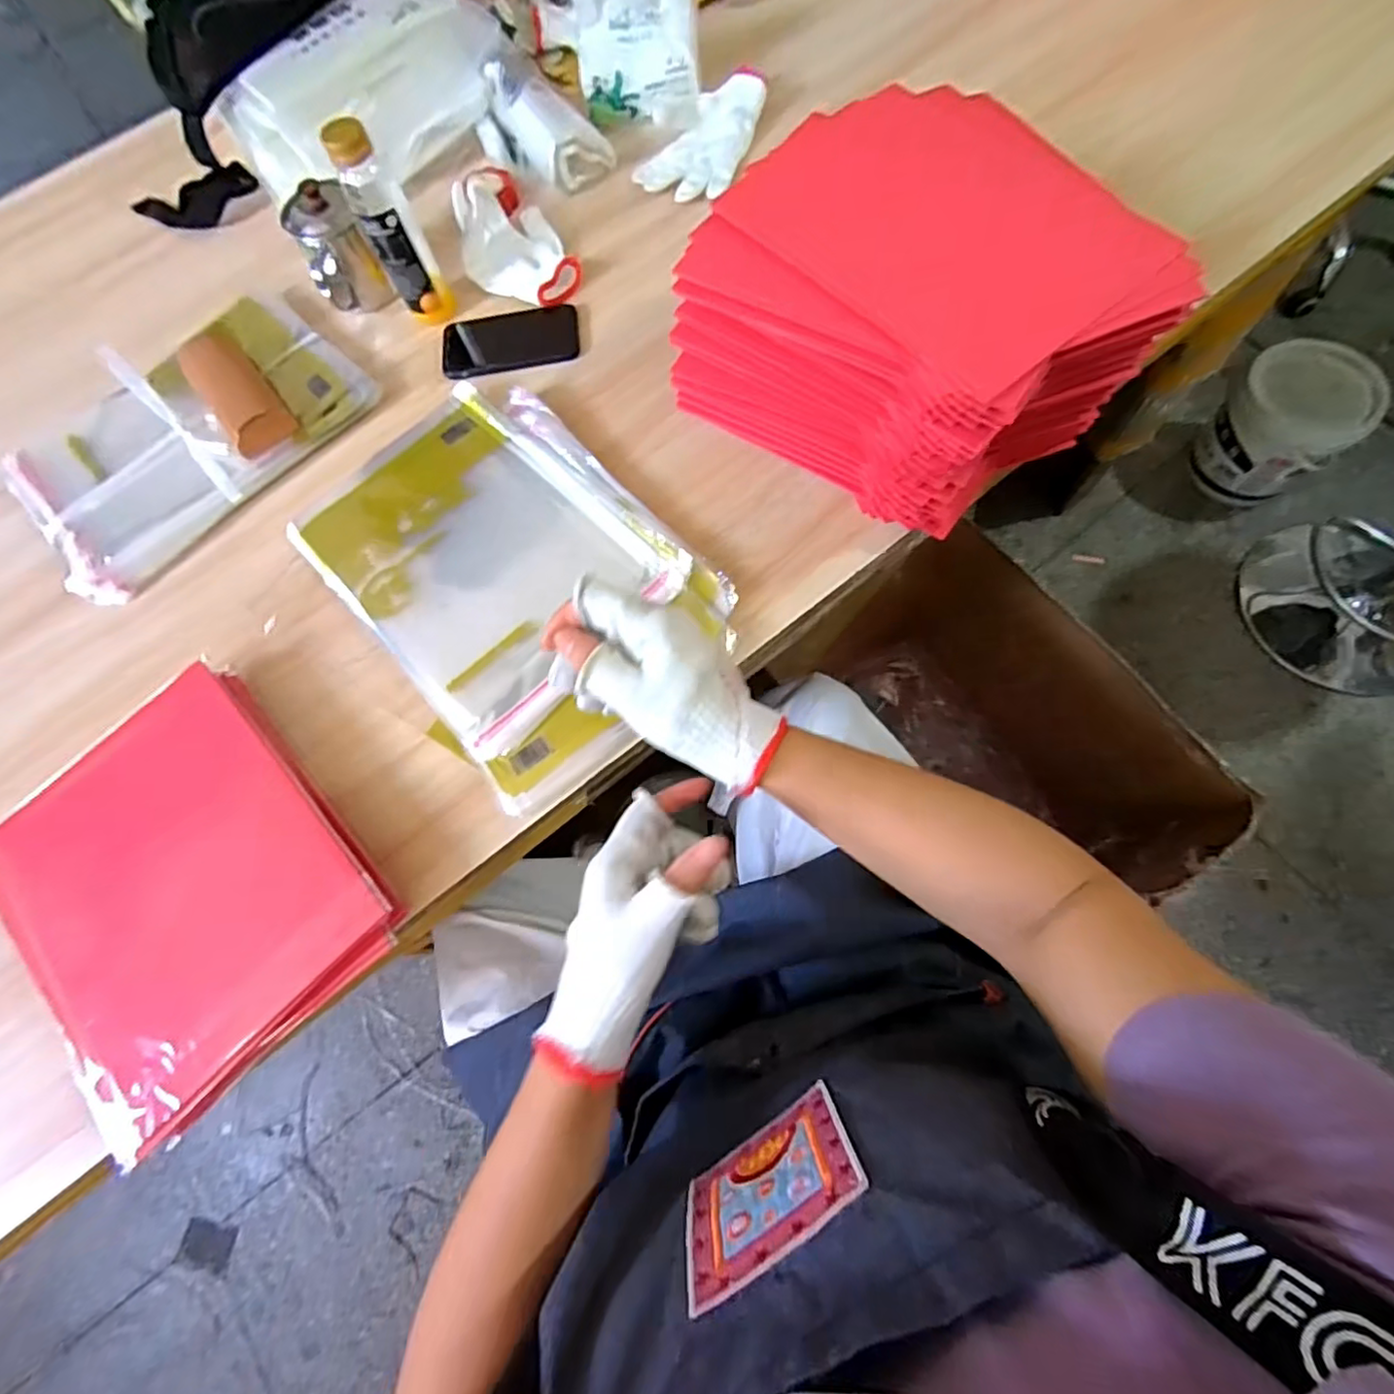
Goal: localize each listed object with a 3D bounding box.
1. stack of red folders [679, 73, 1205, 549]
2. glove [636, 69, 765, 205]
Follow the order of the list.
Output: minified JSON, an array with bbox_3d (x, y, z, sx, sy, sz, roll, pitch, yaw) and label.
[{"bbox_3d":[0.198,-0.343,0.561,0.349,0.169,0.301,36,77,14],"label":"stack of red folders"},{"bbox_3d":[0.014,-0.676,0.766,0.114,0.039,0.192,27,75,9],"label":"glove"}]

